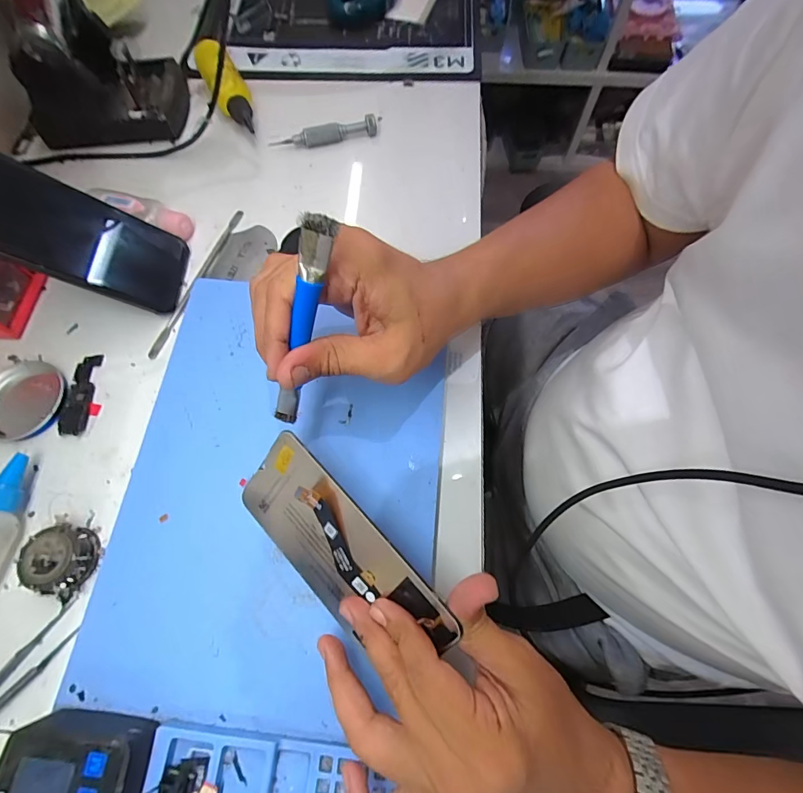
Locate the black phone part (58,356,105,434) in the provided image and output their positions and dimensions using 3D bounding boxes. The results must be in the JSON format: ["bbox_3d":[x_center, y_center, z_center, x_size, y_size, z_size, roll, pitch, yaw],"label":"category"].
[{"bbox_3d":[-0.259,-0.003,0.337,0.021,0.005,0.069,-3,68,-1],"label":"black phone part"}]

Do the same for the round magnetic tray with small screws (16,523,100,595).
[{"bbox_3d":[-0.228,0.108,0.281,0.040,0.023,0.041,0,68,0],"label":"round magnetic tray with small screws"}]

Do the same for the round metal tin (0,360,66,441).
[{"bbox_3d":[-0.305,0.002,0.336,0.065,0.007,0.067,0,68,0],"label":"round metal tin"}]

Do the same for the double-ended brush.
[{"bbox_3d":[-0.056,-0.033,0.231,0.014,0.139,0.009,38,45,14],"label":"double-ended brush"}]

